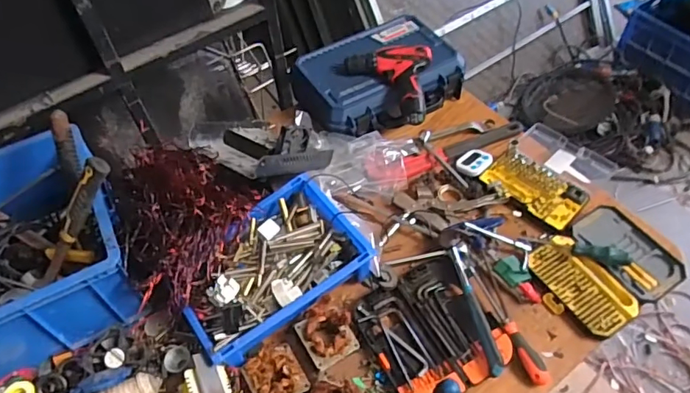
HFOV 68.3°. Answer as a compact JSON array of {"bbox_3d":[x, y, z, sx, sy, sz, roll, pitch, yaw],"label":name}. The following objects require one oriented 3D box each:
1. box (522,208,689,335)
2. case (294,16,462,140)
[{"bbox_3d":[0.469,0.117,0.900,0.236,0.028,0.178,-27,54,-17],"label":"box"},{"bbox_3d":[0.077,-0.265,1.157,0.349,0.110,0.275,-24,54,-15],"label":"case"}]

